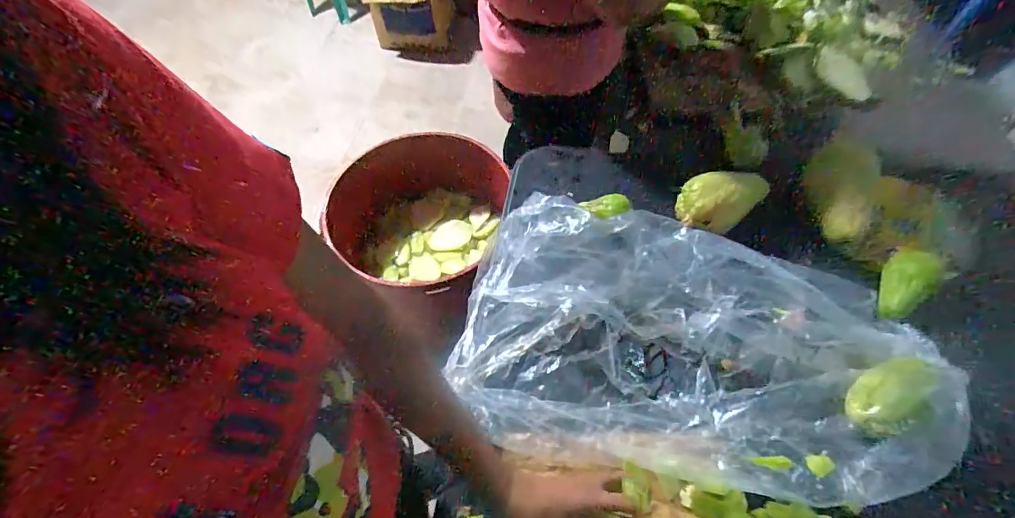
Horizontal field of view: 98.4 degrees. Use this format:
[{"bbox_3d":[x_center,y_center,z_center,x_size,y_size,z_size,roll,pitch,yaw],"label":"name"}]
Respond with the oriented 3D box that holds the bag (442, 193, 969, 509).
[{"bbox_3d":[0.233,0.097,0.569,0.587,0.093,0.334,8,59,7],"label":"bag"}]

